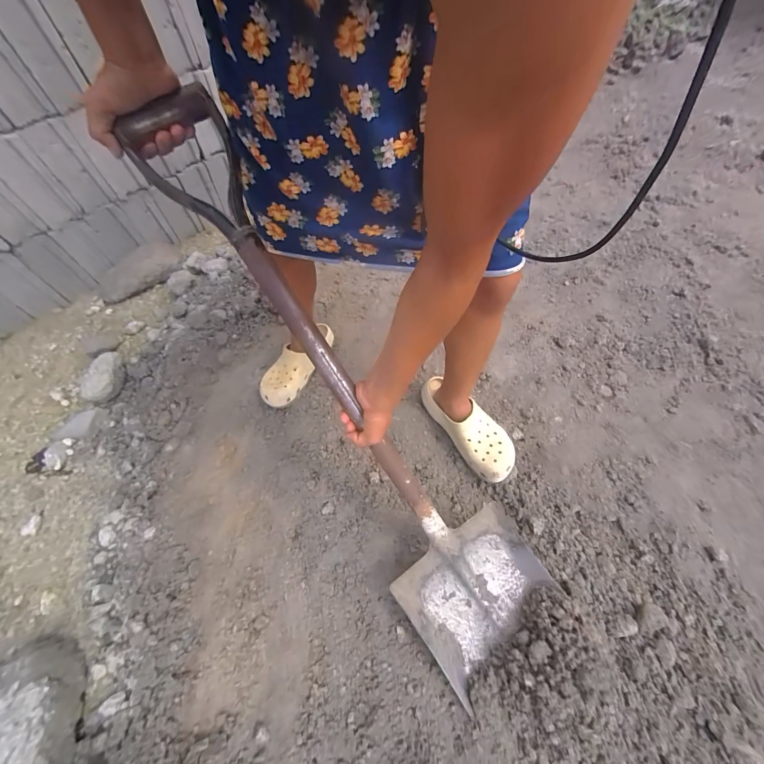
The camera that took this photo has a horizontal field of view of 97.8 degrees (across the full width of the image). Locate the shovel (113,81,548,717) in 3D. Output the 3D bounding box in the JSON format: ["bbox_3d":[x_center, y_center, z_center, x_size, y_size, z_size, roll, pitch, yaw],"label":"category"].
[{"bbox_3d":[-0.006,0.059,0.481,0.228,0.087,0.906,-34,105,-18],"label":"shovel"}]

